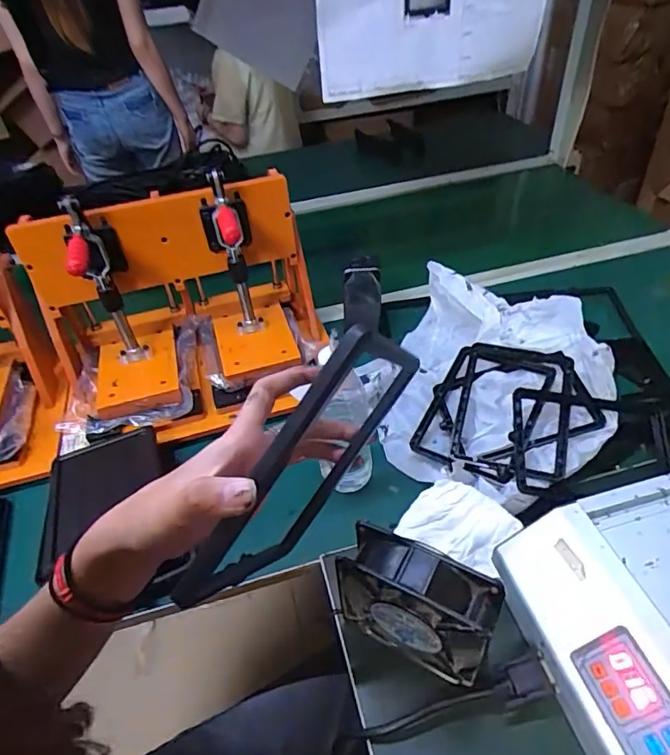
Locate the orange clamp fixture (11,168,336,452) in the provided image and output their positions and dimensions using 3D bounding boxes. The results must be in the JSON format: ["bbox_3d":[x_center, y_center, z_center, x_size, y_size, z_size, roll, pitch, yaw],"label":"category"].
[{"bbox_3d":[-0.199,-0.101,0.643,0.349,0.247,0.197,-15,43,-10],"label":"orange clamp fixture"}]

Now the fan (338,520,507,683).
[{"bbox_3d":[0.064,0.185,0.399,0.118,0.123,0.041,19,48,25],"label":"fan"}]

